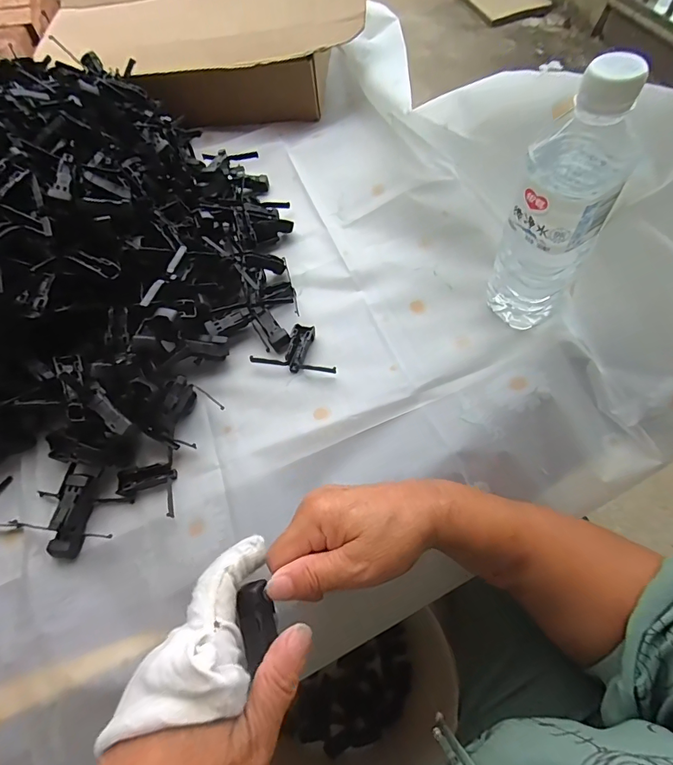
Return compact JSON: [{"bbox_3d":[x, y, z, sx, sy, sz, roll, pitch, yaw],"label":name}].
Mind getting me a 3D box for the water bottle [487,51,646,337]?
[{"bbox_3d":[0.167,-0.122,0.321,0.072,0.205,0.057,27,66,16],"label":"water bottle"}]

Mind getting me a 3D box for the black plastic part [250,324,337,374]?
[{"bbox_3d":[-0.037,-0.035,0.414,0.082,0.012,0.050,12,63,9],"label":"black plastic part"}]

